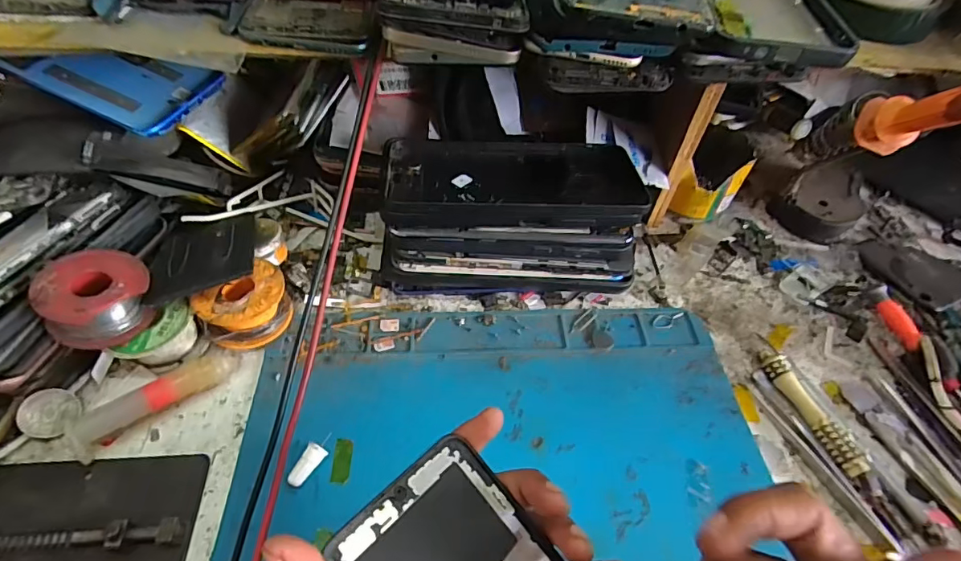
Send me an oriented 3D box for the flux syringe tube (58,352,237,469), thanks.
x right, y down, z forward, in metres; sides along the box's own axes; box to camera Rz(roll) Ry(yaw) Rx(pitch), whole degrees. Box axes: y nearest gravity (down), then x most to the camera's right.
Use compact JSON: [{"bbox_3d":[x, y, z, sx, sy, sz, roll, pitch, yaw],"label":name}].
[{"bbox_3d":[-0.185,0.066,0.282,0.086,0.021,0.020,-36,61,-28],"label":"flux syringe tube"}]

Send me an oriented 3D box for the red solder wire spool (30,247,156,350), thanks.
[{"bbox_3d":[-0.218,0.009,0.281,0.043,0.034,0.053,34,56,21],"label":"red solder wire spool"}]

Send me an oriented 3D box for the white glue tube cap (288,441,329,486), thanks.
[{"bbox_3d":[-0.094,0.100,0.267,0.009,0.011,0.023,25,54,16],"label":"white glue tube cap"}]

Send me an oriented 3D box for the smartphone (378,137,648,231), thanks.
[{"bbox_3d":[0.021,-0.067,0.326,0.163,0.015,0.081,-1,51,-4],"label":"smartphone"}]

